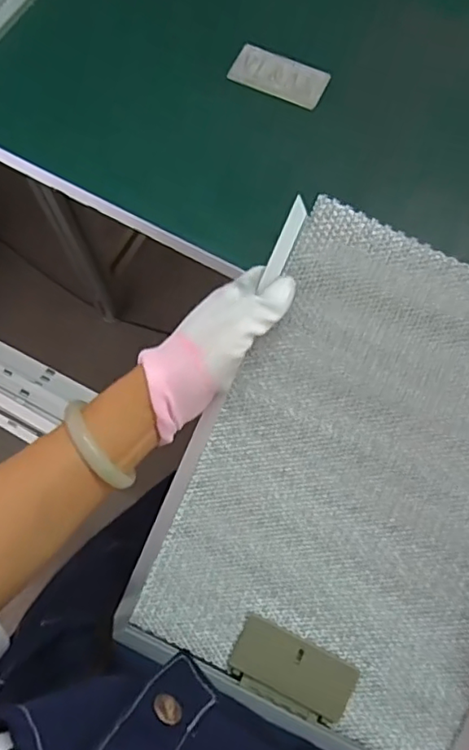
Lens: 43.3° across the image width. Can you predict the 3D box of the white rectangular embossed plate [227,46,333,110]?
[{"bbox_3d":[0.038,-0.251,0.493,0.078,0.004,0.039,23,73,7],"label":"white rectangular embossed plate"}]

